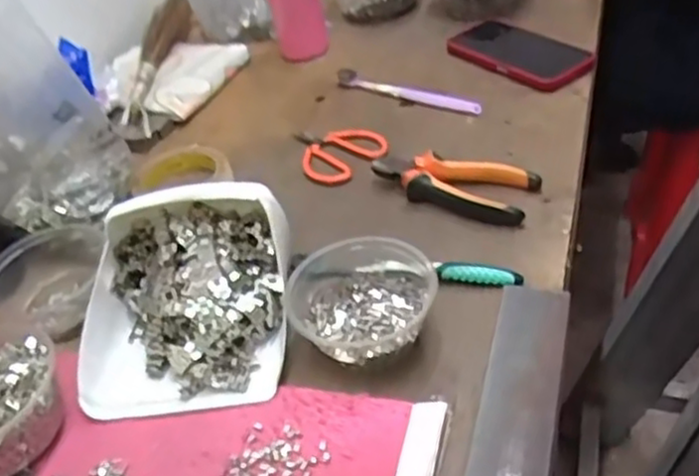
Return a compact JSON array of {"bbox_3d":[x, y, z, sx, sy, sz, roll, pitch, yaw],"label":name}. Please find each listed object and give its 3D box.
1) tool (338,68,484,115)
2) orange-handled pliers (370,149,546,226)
[{"bbox_3d":[0.062,-0.162,0.799,0.176,0.015,0.015,18,48,32],"label":"tool"},{"bbox_3d":[0.089,-0.050,0.651,0.148,0.024,0.058,13,46,28],"label":"orange-handled pliers"}]

